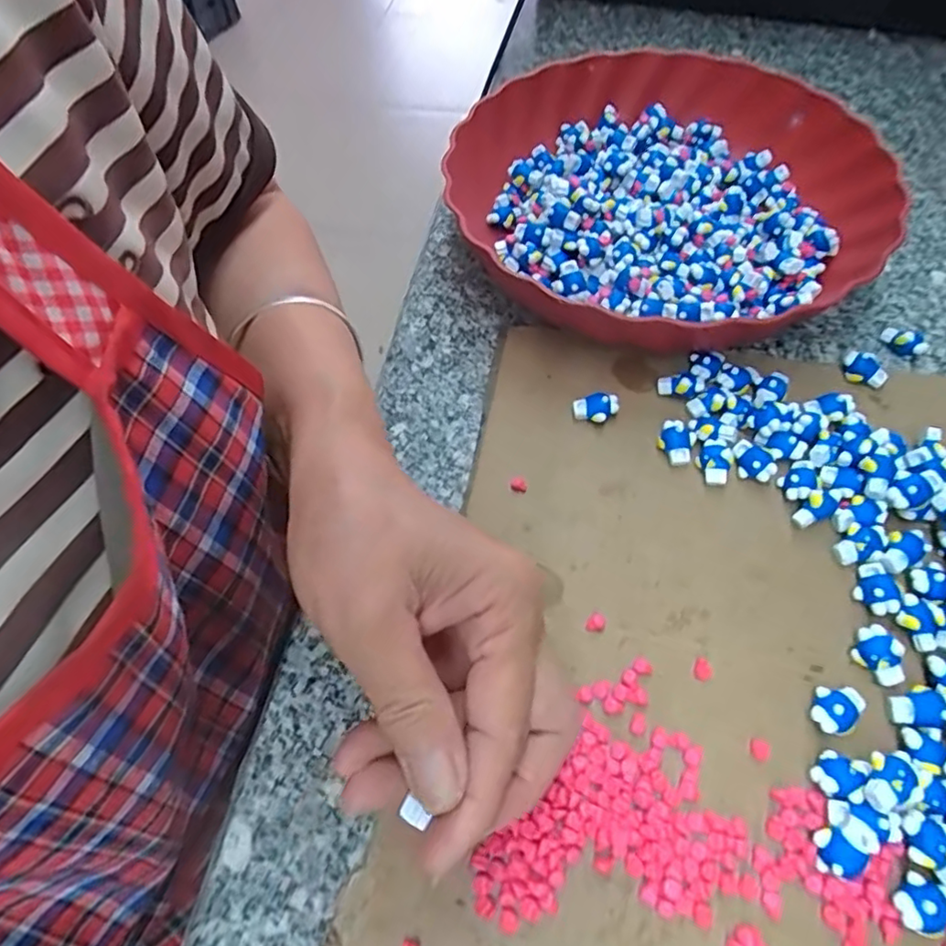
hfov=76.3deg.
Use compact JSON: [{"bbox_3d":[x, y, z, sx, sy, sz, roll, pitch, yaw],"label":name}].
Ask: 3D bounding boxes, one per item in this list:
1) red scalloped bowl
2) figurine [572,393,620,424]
[{"bbox_3d":[0.113,-0.168,0.354,0.243,0.048,0.252,-2,59,3],"label":"red scalloped bowl"},{"bbox_3d":[0.061,-0.032,0.302,0.022,0.014,0.010,2,60,5],"label":"figurine"}]

